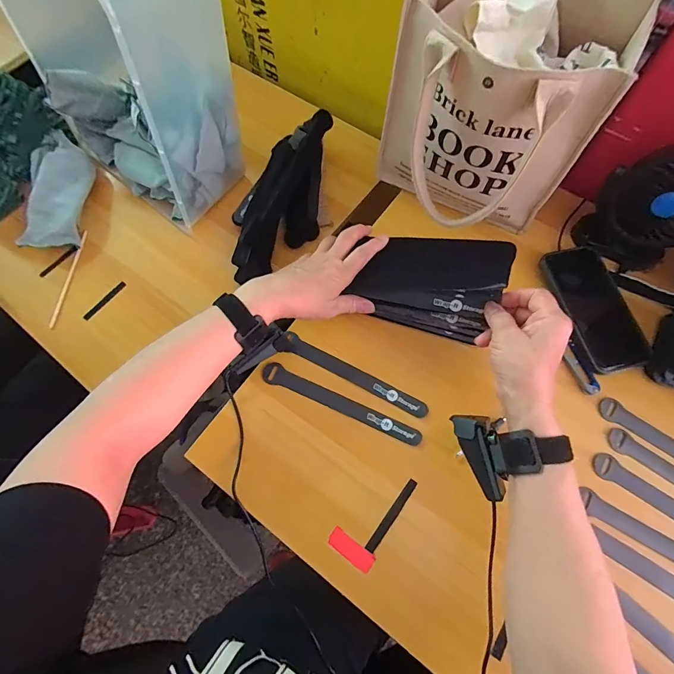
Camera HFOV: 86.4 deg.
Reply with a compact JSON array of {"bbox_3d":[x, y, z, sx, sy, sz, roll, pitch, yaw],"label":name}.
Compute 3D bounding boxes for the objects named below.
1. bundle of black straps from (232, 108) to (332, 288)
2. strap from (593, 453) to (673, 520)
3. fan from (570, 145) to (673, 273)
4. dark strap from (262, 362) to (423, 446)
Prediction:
[{"bbox_3d":[-0.080,-0.208,0.534,0.113,0.064,0.266,25,87,10],"label":"bundle of black straps"},{"bbox_3d":[0.364,0.187,0.371,0.196,0.010,0.026,32,74,12],"label":"strap"},{"bbox_3d":[0.368,-0.147,0.418,0.077,0.135,0.113,-32,72,-9],"label":"fan"},{"bbox_3d":[0.004,0.078,0.424,0.197,0.007,0.023,22,72,9],"label":"dark strap"}]

